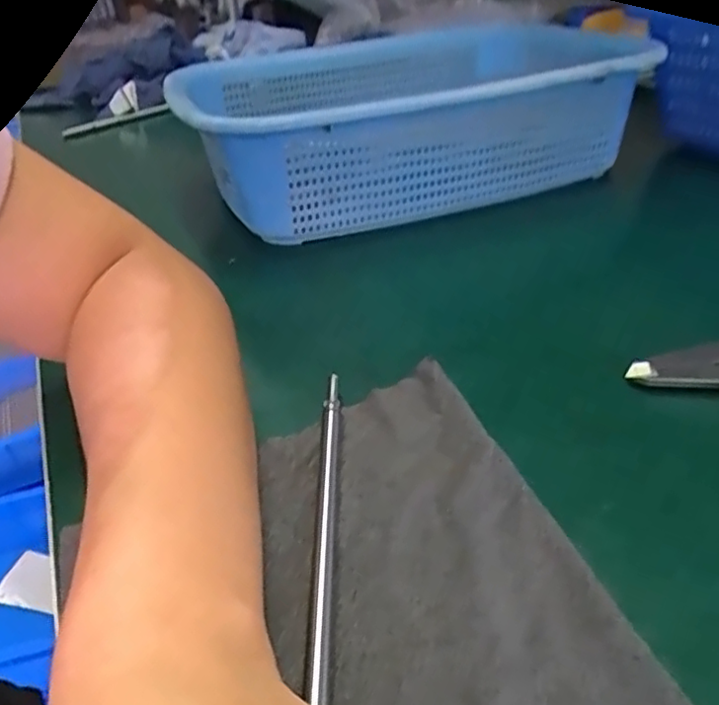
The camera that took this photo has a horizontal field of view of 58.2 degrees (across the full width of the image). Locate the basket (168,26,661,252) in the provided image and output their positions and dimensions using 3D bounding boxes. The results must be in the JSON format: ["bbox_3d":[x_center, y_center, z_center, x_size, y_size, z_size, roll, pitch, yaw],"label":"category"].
[{"bbox_3d":[0.024,-0.156,0.453,0.280,0.090,0.196,-18,36,-16],"label":"basket"}]

